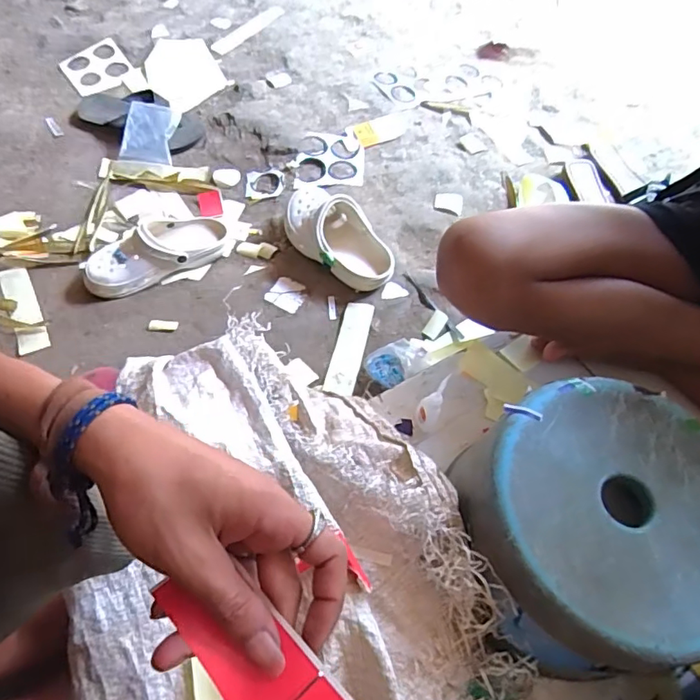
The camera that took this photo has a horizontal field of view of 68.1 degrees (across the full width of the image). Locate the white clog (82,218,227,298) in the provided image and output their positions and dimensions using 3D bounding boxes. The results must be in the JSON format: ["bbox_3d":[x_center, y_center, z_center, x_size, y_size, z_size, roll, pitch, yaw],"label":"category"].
[{"bbox_3d":[-0.336,-0.176,0.889,0.239,0.077,0.101,-26,65,-20],"label":"white clog"}]

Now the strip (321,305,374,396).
[{"bbox_3d":[0.000,-0.003,0.803,0.044,0.009,0.160,14,63,3],"label":"strip"}]

